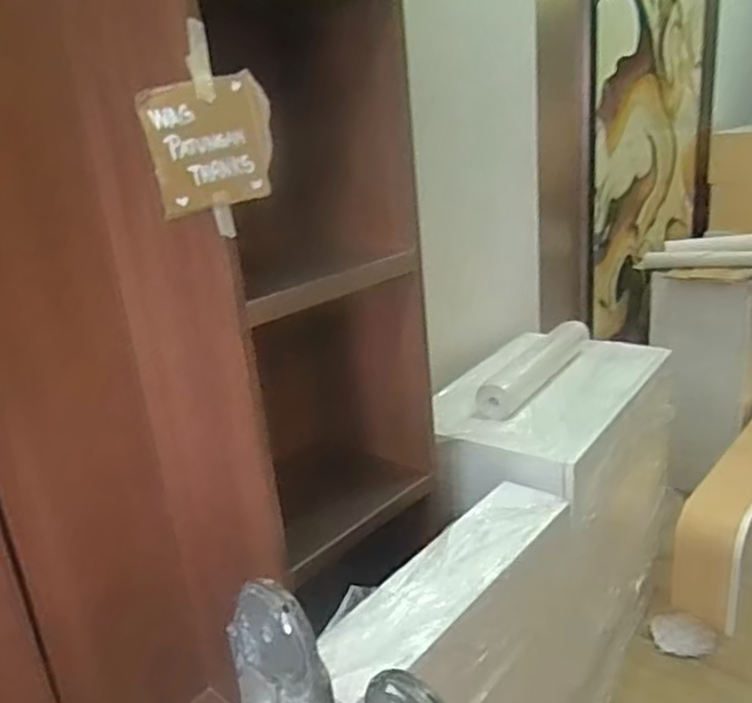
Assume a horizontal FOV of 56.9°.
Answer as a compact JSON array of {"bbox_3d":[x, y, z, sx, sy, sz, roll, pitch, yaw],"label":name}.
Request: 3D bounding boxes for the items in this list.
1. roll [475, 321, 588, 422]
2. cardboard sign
[{"bbox_3d":[0.435,0.037,1.874,0.095,0.084,0.584,9,24,35],"label":"roll"},{"bbox_3d":[-0.224,-0.286,0.962,0.014,0.166,0.193,16,33,42],"label":"cardboard sign"}]

